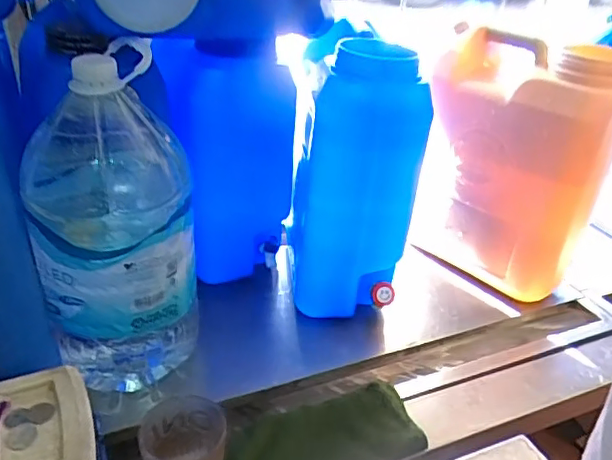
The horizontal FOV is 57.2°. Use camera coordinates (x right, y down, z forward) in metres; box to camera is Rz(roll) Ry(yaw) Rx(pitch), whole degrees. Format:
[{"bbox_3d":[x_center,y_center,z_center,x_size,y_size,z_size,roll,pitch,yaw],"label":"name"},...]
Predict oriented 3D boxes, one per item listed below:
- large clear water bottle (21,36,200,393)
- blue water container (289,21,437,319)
[{"bbox_3d":[-0.229,0.013,0.703,0.173,0.425,0.144,0,32,-8],"label":"large clear water bottle"},{"bbox_3d":[0.073,-0.099,0.885,0.163,0.395,0.235,1,32,-6],"label":"blue water container"}]

